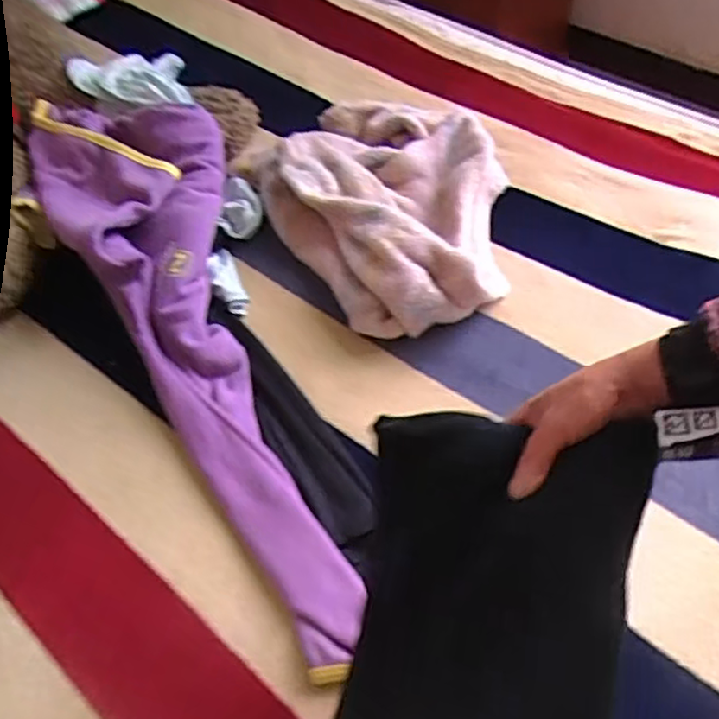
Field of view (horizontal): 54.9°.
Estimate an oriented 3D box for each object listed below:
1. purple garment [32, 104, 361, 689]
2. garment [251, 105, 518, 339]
[{"bbox_3d":[-0.219,-0.051,0.792,0.232,0.112,0.823,-19,56,-8],"label":"purple garment"},{"bbox_3d":[0.043,-0.205,0.908,0.300,0.078,0.401,-18,55,-7],"label":"garment"}]

